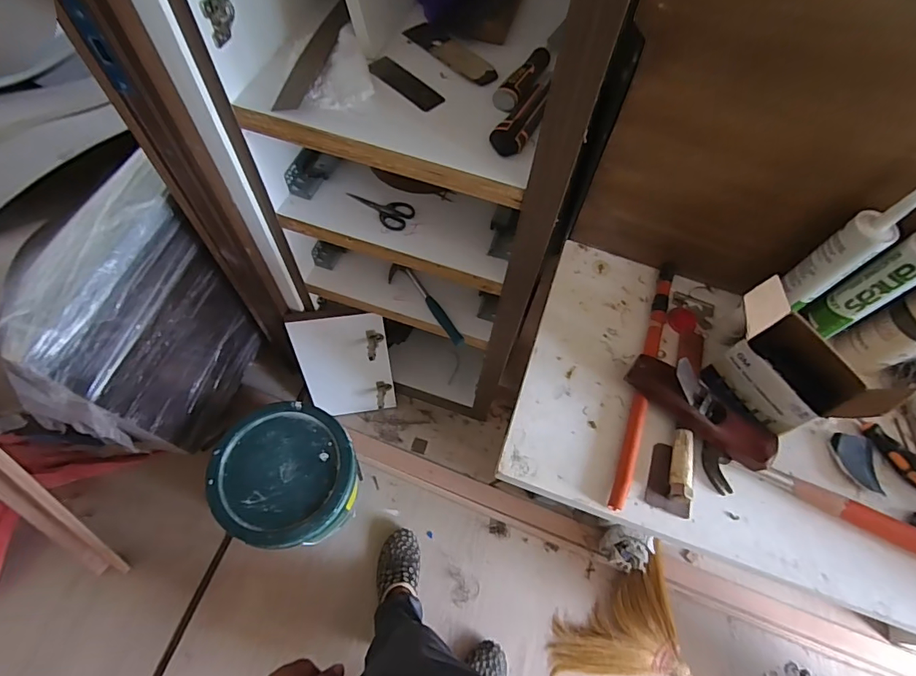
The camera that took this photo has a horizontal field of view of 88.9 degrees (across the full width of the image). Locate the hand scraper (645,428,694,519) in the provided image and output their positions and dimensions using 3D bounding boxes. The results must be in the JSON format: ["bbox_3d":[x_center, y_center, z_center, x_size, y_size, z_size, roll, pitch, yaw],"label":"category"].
[{"bbox_3d":[0.271,0.164,0.589,0.051,0.027,0.105,12,62,3],"label":"hand scraper"}]

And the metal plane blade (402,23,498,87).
[{"bbox_3d":[-0.009,-0.445,0.729,0.053,0.010,0.180,-39,72,-16],"label":"metal plane blade"}]

